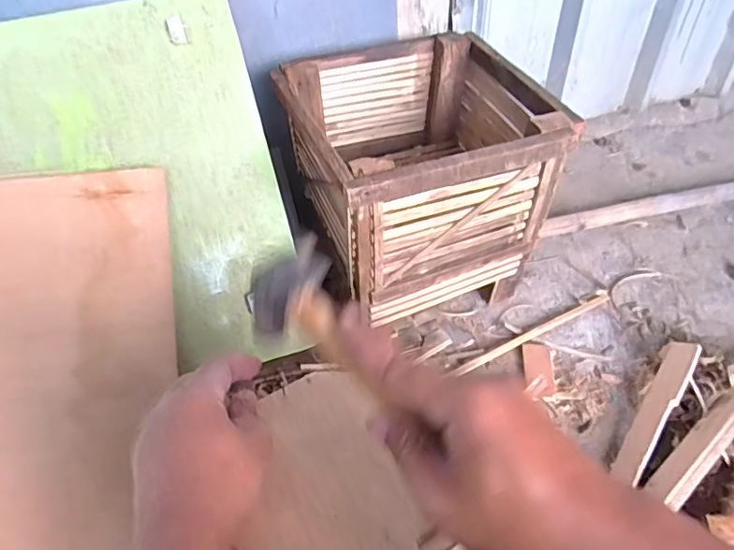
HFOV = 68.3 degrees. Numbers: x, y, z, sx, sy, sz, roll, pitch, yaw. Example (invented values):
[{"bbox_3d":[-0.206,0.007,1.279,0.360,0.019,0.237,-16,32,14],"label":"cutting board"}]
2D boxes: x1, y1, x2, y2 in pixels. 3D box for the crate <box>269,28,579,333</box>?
[{"bbox_3d":[0.084,-0.181,0.945,0.364,0.288,0.382,-19,49,-13],"label":"crate"}]

